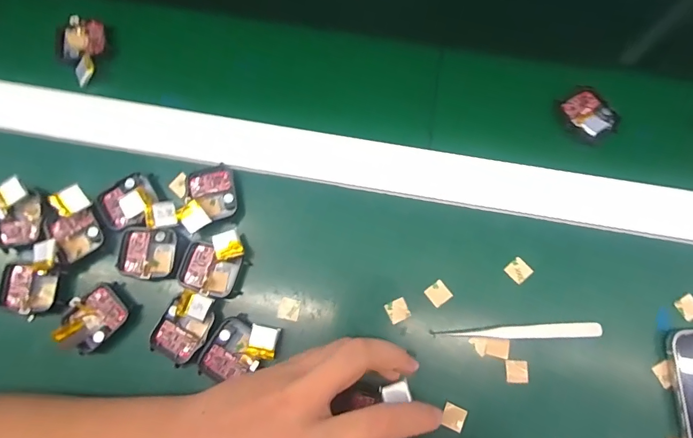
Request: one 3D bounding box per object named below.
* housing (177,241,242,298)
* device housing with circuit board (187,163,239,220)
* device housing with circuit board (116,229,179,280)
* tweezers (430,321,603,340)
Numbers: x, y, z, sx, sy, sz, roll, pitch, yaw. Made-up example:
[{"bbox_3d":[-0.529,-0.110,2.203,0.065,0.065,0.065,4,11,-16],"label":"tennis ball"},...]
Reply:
[{"bbox_3d":[-0.102,0.038,0.302,0.041,0.014,0.034,18,77,6],"label":"housing"},{"bbox_3d":[-0.102,-0.019,0.315,0.034,0.013,0.042,-18,76,-3],"label":"device housing with circuit board"},{"bbox_3d":[-0.150,0.025,0.307,0.039,0.012,0.038,12,77,5],"label":"device housing with circuit board"},{"bbox_3d":[0.123,0.081,0.291,0.119,0.005,0.011,-2,76,1],"label":"tweezers"}]

